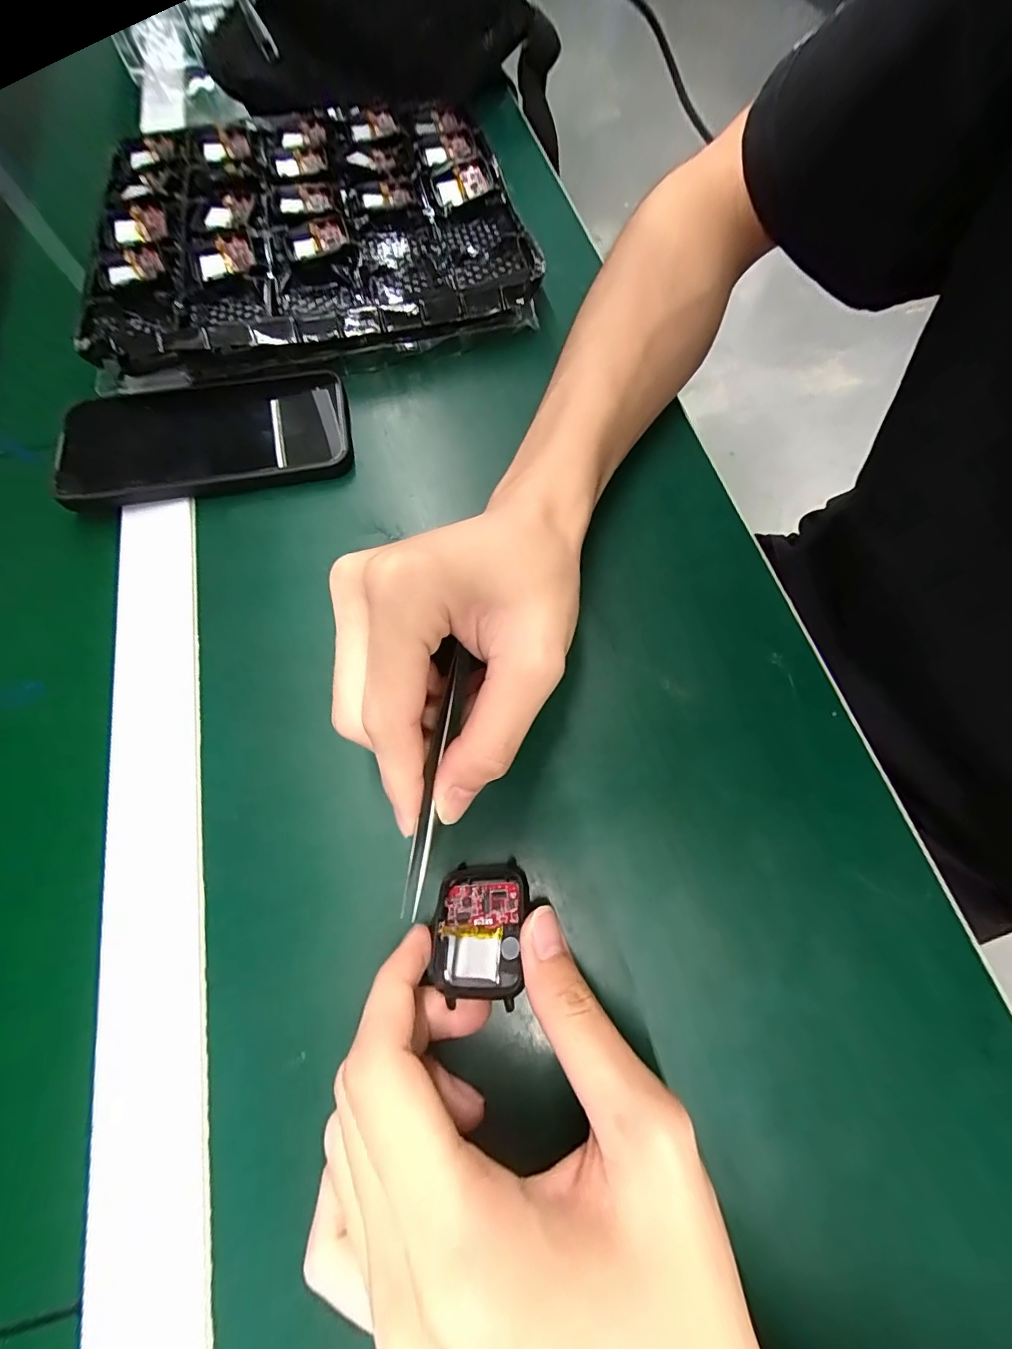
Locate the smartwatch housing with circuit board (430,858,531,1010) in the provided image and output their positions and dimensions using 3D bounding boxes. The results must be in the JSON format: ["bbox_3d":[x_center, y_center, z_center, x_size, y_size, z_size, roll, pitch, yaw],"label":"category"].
[{"bbox_3d":[-0.010,0.097,0.183,0.036,0.005,0.046,-8,53,18],"label":"smartwatch housing with circuit board"}]

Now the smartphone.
[{"bbox_3d":[-0.175,-0.143,0.282,0.159,0.011,0.082,-11,69,-2],"label":"smartphone"}]

